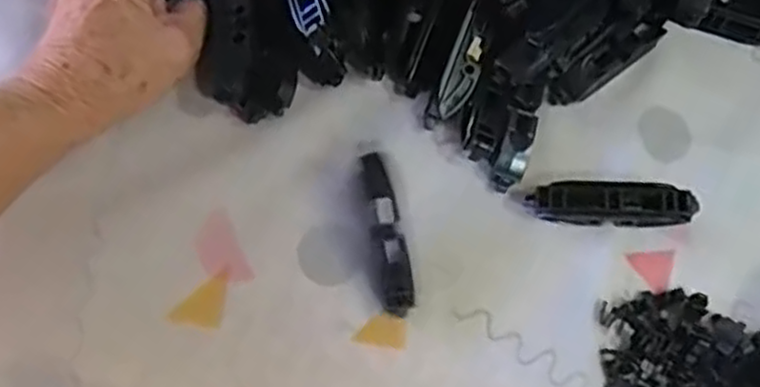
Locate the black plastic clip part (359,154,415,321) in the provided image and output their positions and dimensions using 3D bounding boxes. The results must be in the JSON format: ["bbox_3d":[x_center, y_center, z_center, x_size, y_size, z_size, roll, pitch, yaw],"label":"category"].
[{"bbox_3d":[0.004,0.019,0.357,0.016,0.013,0.077,-11,88,-7],"label":"black plastic clip part"}]

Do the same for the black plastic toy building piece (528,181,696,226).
[{"bbox_3d":[0.115,0.005,0.368,0.079,0.019,0.017,4,69,-1],"label":"black plastic toy building piece"}]

